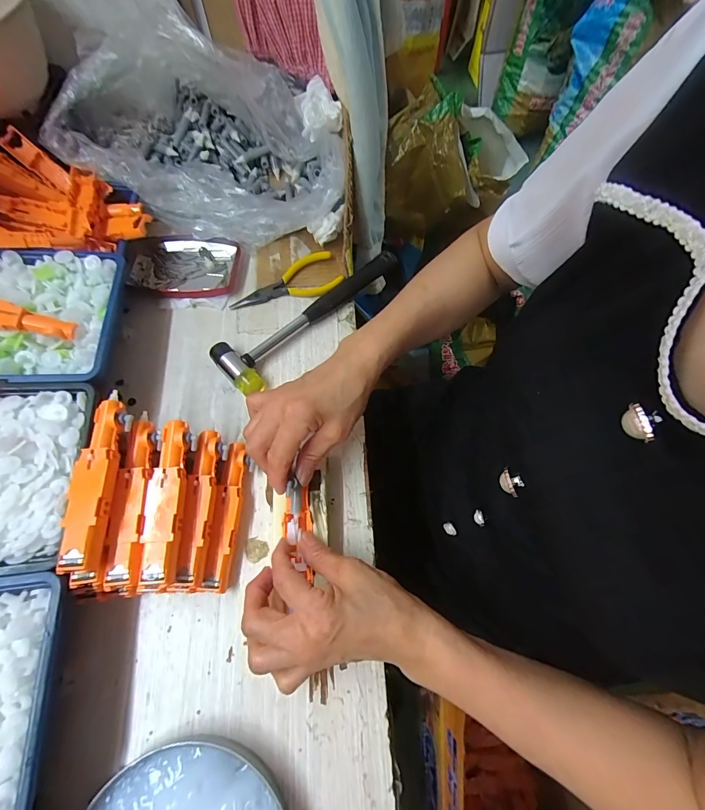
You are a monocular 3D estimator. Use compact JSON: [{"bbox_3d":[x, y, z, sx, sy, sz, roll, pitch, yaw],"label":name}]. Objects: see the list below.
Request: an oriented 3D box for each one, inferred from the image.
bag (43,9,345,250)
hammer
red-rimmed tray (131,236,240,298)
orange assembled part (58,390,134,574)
[{"bbox_3d":[-0.152,-0.314,0.408,0.311,0.146,0.216,15,67,5],"label":"bag"},{"bbox_3d":[-0.047,-0.106,0.394,0.063,0.021,0.230,39,71,14],"label":"hammer"},{"bbox_3d":[-0.193,-0.156,0.414,0.116,0.015,0.081,0,66,-1],"label":"red-rimmed tray"},{"bbox_3d":[-0.183,0.052,0.265,0.025,0.021,0.124,-1,66,-2],"label":"orange assembled part"}]

